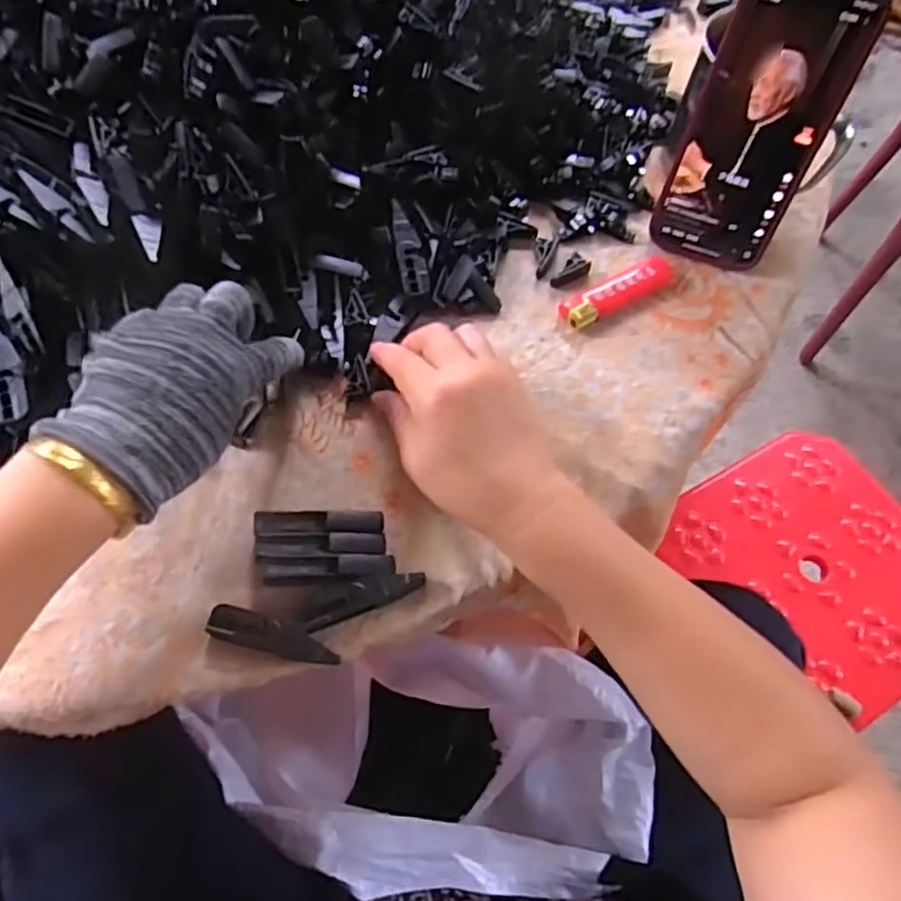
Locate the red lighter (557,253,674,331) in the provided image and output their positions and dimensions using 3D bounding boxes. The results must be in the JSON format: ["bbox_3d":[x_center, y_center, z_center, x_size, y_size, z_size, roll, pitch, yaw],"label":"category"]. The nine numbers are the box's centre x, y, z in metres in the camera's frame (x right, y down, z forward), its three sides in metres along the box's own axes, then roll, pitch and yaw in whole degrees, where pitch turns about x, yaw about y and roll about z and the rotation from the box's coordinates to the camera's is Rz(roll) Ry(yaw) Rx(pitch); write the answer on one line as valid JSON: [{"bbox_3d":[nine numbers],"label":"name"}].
[{"bbox_3d":[0.111,-0.105,0.420,0.085,0.010,0.024,-30,70,-14],"label":"red lighter"}]

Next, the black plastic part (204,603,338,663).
[{"bbox_3d":[-0.087,0.092,0.324,0.064,0.012,0.018,14,66,5],"label":"black plastic part"}]

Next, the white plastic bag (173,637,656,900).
[{"bbox_3d":[-0.036,0.321,0.680,0.339,0.518,0.168,1,65,-1],"label":"white plastic bag"}]

